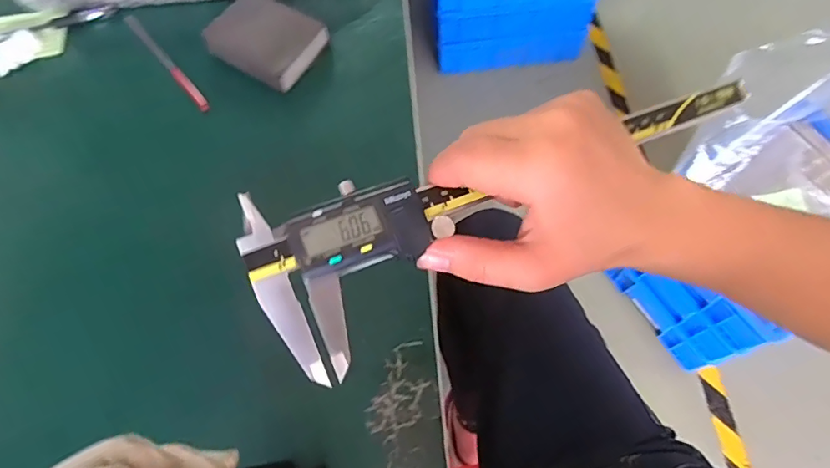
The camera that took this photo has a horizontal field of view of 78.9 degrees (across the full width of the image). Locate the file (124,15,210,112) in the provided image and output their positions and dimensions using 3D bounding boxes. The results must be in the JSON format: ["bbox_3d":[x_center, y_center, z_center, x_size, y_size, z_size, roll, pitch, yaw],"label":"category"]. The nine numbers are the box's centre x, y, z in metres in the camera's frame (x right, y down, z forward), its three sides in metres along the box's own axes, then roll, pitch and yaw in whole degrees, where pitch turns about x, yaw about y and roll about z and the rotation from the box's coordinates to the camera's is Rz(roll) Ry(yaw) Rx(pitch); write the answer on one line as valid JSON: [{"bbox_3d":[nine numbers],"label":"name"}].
[{"bbox_3d":[-0.242,-0.169,0.486,0.010,0.011,0.155,-39,69,-14],"label":"file"}]

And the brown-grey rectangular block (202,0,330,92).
[{"bbox_3d":[-0.139,-0.181,0.466,0.101,0.025,0.069,29,70,15],"label":"brown-grey rectangular block"}]

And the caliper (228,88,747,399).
[{"bbox_3d":[0.059,-0.007,0.243,0.268,0.010,0.083,-15,90,-16],"label":"caliper"}]

